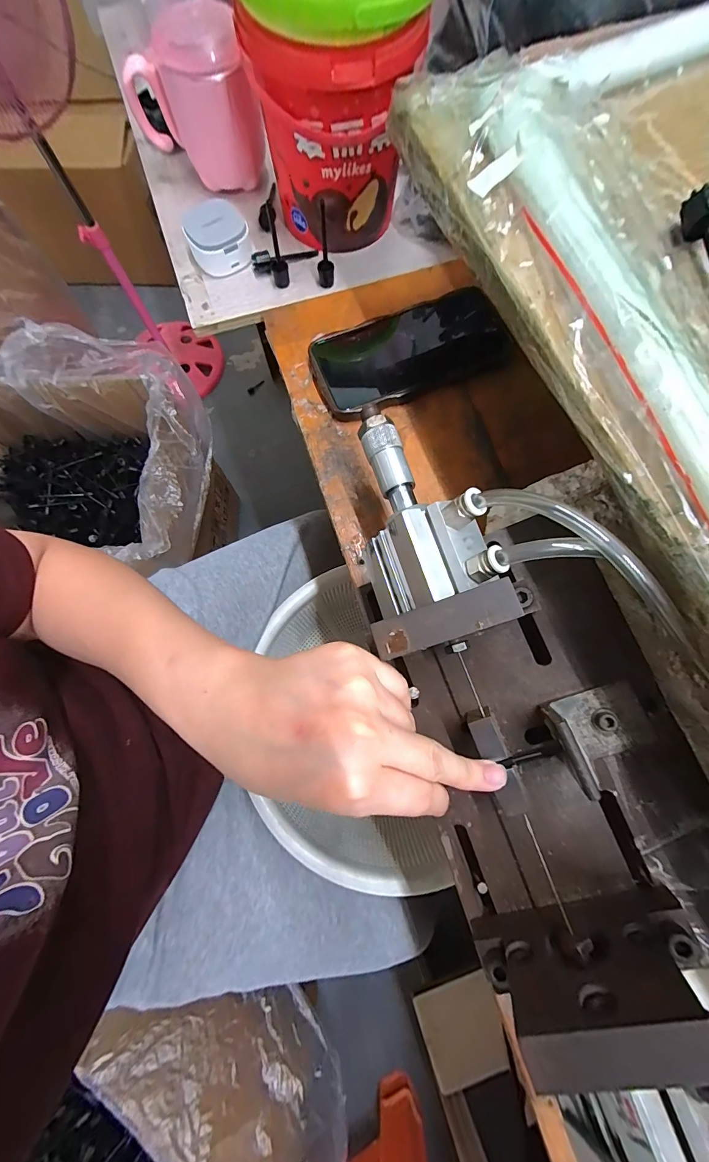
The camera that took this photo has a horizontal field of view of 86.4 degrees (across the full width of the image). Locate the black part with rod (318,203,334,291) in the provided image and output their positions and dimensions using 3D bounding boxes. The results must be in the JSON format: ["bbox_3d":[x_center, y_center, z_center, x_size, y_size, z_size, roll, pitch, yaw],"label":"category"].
[{"bbox_3d":[-0.026,-0.292,0.329,0.014,0.061,0.016,-6,77,-2],"label":"black part with rod"}]

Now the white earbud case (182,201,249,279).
[{"bbox_3d":[-0.126,-0.314,0.346,0.050,0.030,0.047,-25,78,-6],"label":"white earbud case"}]

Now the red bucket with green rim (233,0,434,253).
[{"bbox_3d":[-0.017,-0.385,0.298,0.126,0.151,0.136,-6,77,-2],"label":"red bucket with green rim"}]

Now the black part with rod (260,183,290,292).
[{"bbox_3d":[-0.076,-0.322,0.355,0.019,0.023,0.088,-11,77,-3],"label":"black part with rod"}]

